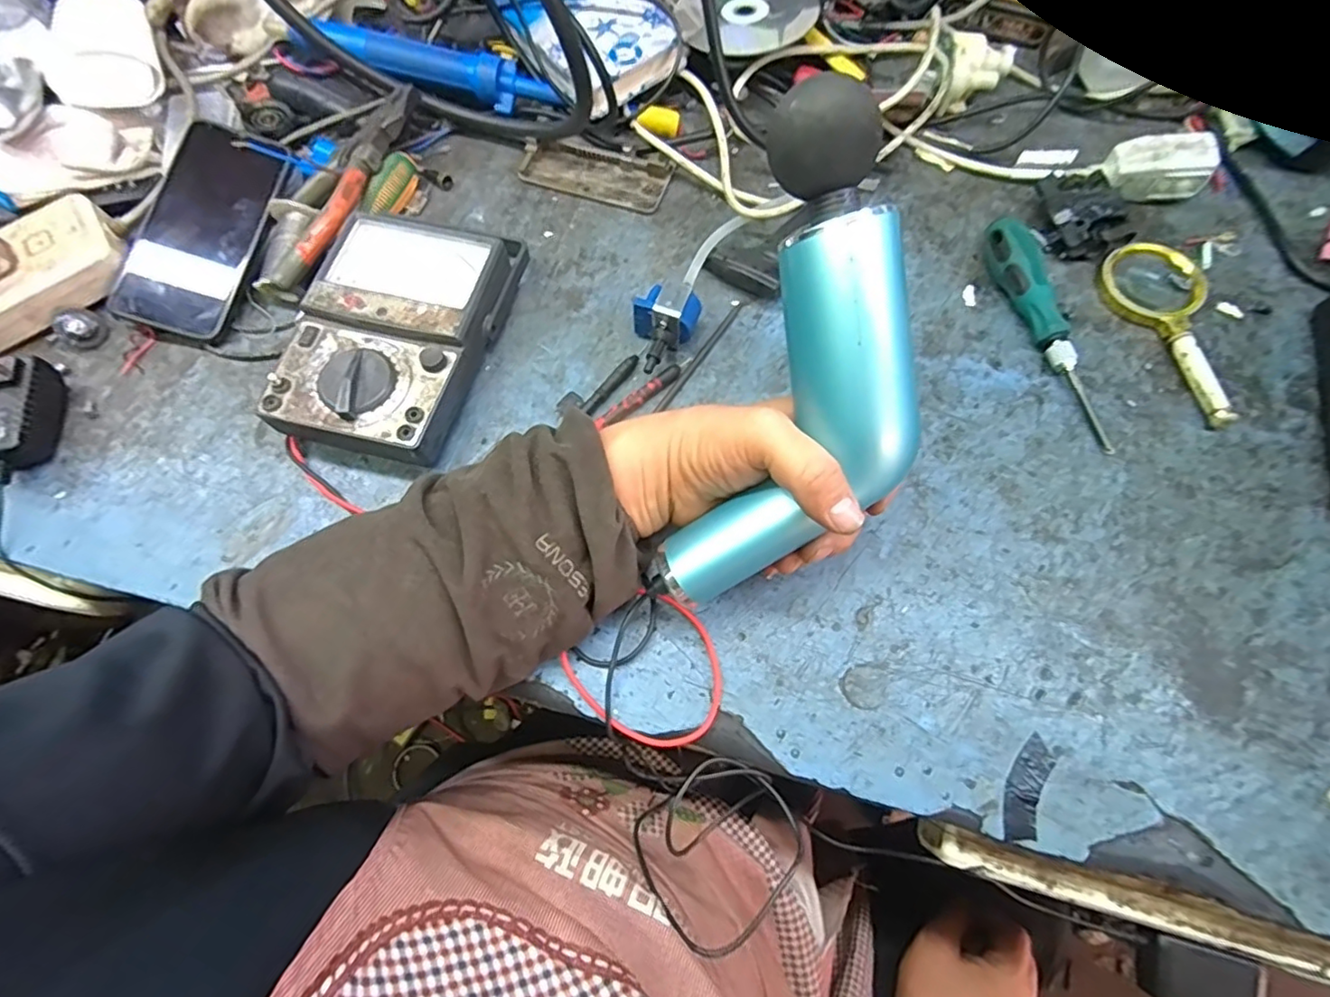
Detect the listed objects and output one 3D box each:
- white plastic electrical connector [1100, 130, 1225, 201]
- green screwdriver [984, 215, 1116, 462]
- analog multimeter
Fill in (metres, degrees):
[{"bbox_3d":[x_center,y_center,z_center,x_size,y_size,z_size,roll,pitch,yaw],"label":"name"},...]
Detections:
[{"bbox_3d":[0.372,-0.252,0.453,0.068,0.041,0.034,2,69,2],"label":"white plastic electrical connector"},{"bbox_3d":[0.264,-0.116,0.407,0.025,0.031,0.174,-15,69,-5],"label":"green screwdriver"},{"bbox_3d":[-0.180,-0.115,0.407,0.115,0.049,0.182,13,70,6],"label":"analog multimeter"}]

